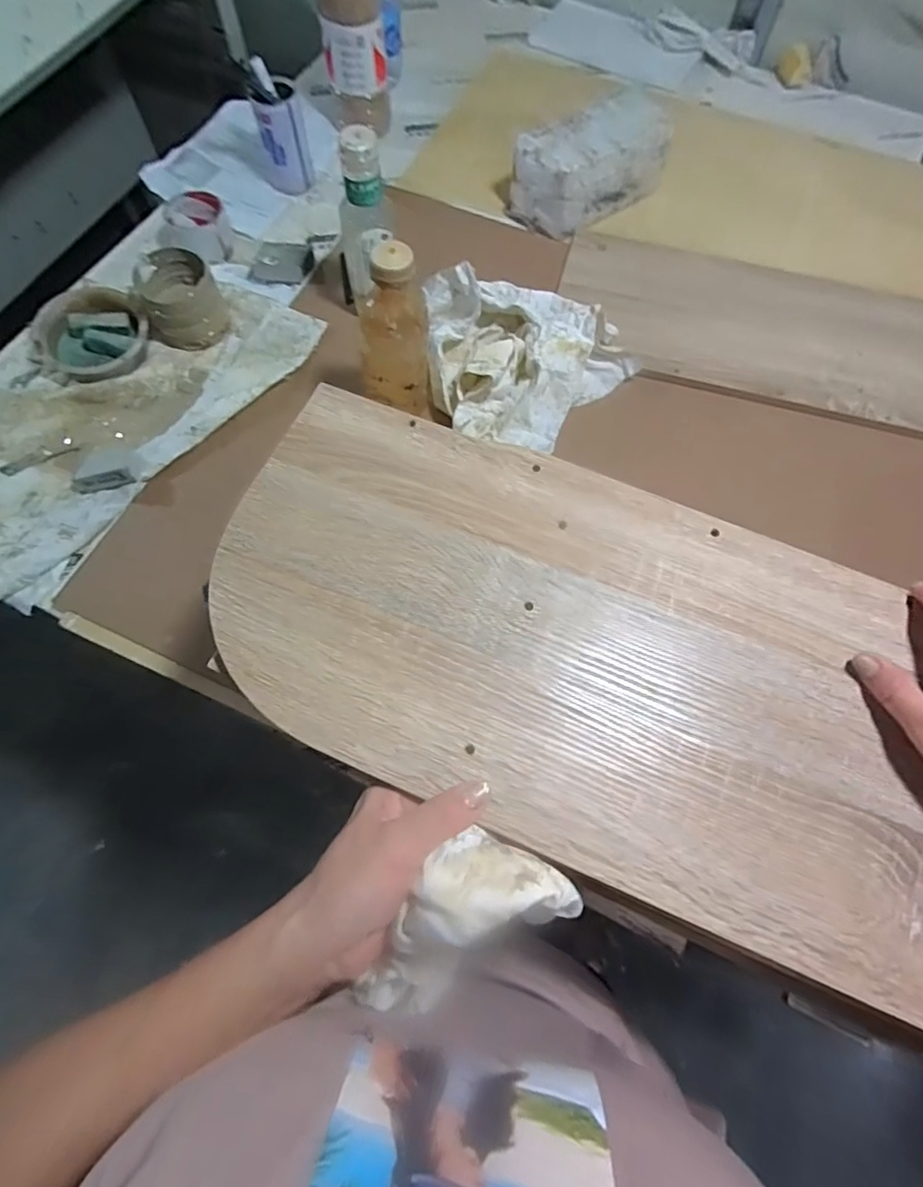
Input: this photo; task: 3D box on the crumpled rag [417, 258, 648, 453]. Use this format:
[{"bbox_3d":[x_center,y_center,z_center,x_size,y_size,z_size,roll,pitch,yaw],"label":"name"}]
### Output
[{"bbox_3d":[0.082,-0.265,0.673,0.250,0.089,0.197,3,67,1],"label":"crumpled rag"}]

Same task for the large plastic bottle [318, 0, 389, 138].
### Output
[{"bbox_3d":[-0.156,-0.827,0.796,0.083,0.285,0.098,-4,68,-2],"label":"large plastic bottle"}]

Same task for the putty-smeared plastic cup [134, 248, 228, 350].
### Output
[{"bbox_3d":[-0.356,-0.375,0.728,0.093,0.067,0.105,-28,70,-11],"label":"putty-smeared plastic cup"}]

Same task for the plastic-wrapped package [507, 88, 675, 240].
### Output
[{"bbox_3d":[0.182,-0.605,0.812,0.219,0.099,0.101,-33,72,-13],"label":"plastic-wrapped package"}]

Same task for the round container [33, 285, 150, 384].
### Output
[{"bbox_3d":[-0.456,-0.317,0.718,0.122,0.046,0.123,0,67,0],"label":"round container"}]

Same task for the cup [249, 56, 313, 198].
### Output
[{"bbox_3d":[-0.256,-0.653,0.814,0.065,0.125,0.057,-14,68,-6],"label":"cup"}]

